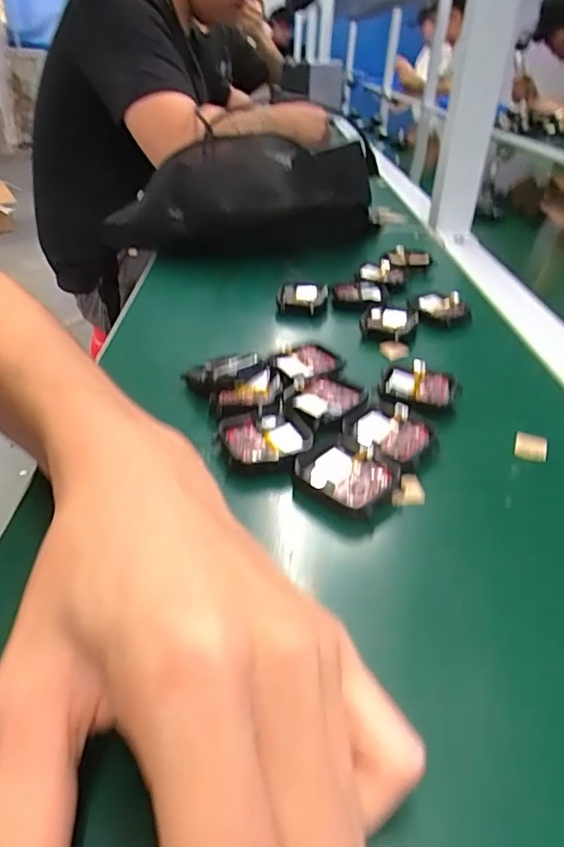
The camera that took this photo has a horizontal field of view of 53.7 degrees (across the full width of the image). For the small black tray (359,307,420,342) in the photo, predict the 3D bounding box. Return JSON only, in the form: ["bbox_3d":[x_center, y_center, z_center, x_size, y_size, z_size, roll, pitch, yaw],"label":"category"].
[{"bbox_3d":[0.078,-0.076,0.406,0.039,0.010,0.044,7,33,7],"label":"small black tray"}]

